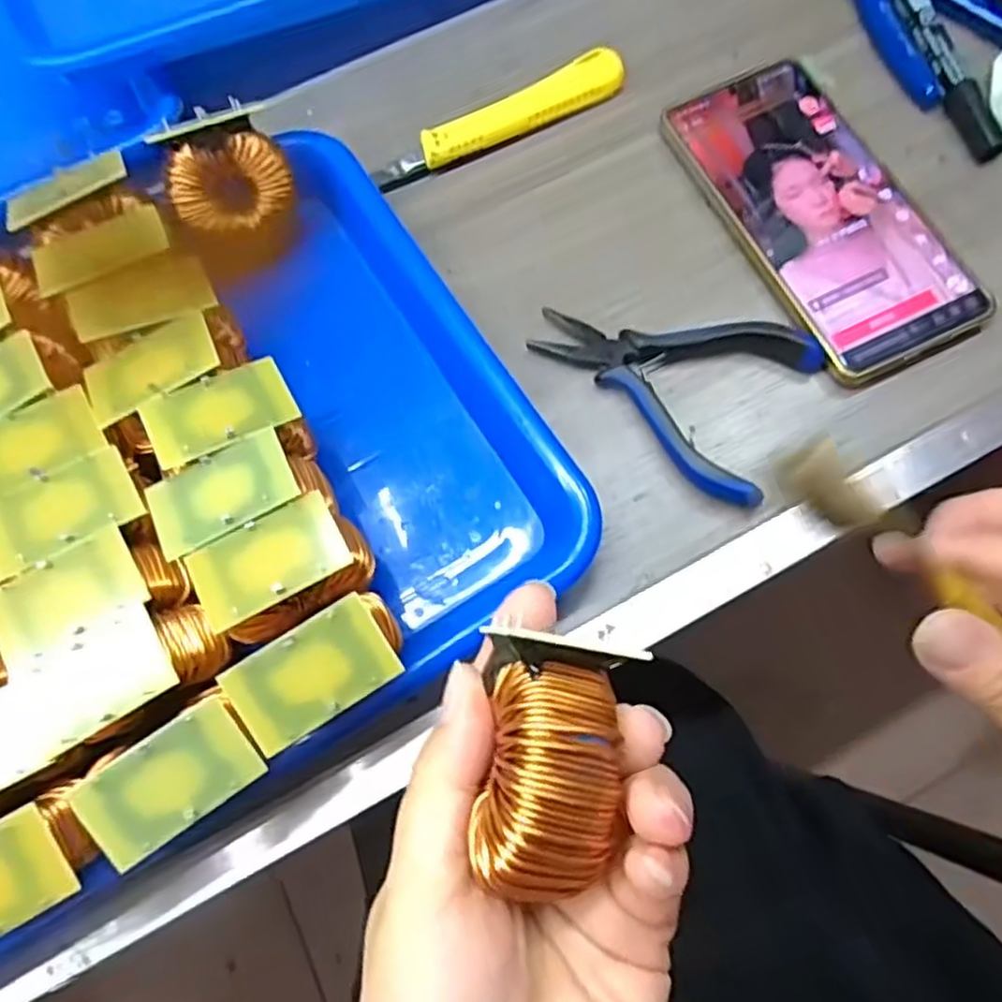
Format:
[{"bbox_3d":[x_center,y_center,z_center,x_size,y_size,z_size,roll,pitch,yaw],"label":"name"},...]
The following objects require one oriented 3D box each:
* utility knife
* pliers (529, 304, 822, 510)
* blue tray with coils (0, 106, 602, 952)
[{"bbox_3d":[0.001,-0.187,0.361,0.134,0.010,0.023,-29,73,-7],"label":"utility knife"},{"bbox_3d":[0.069,-0.055,0.312,0.114,0.015,0.081,26,75,10],"label":"pliers"},{"bbox_3d":[-0.153,0.002,0.284,0.321,0.075,0.254,-32,74,-8],"label":"blue tray with coils"}]

